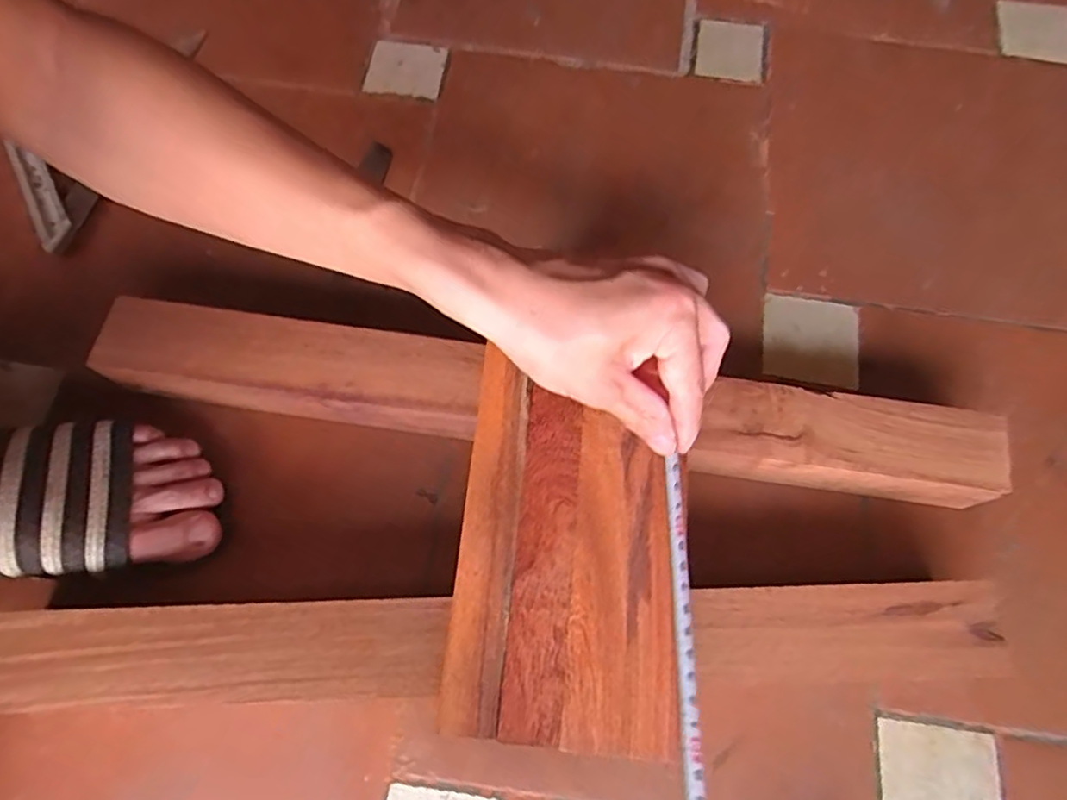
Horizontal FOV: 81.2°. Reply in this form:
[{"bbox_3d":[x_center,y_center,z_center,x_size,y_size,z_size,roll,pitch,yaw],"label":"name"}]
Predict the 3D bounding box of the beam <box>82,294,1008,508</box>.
[{"bbox_3d":[0.007,0.007,0.445,0.612,0.073,0.067,7,70,3],"label":"beam"}]

